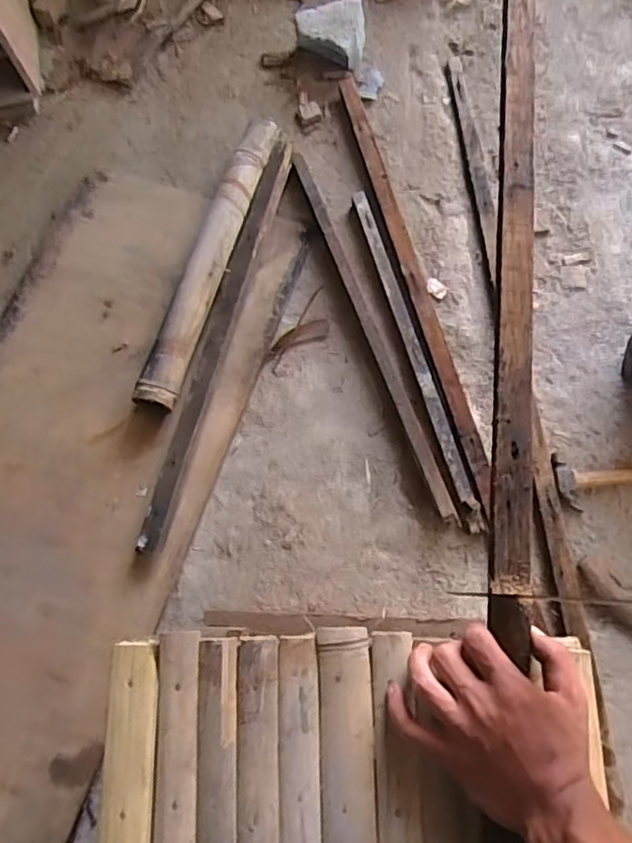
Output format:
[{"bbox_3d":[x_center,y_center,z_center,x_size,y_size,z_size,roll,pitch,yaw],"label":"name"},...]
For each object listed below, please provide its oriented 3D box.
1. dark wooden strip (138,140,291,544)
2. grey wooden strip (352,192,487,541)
[{"bbox_3d":[-0.151,-0.147,0.965,0.046,0.039,0.735,15,73,4],"label":"dark wooden strip"},{"bbox_3d":[0.159,-0.121,0.961,0.036,0.030,0.598,-16,75,-4],"label":"grey wooden strip"}]

